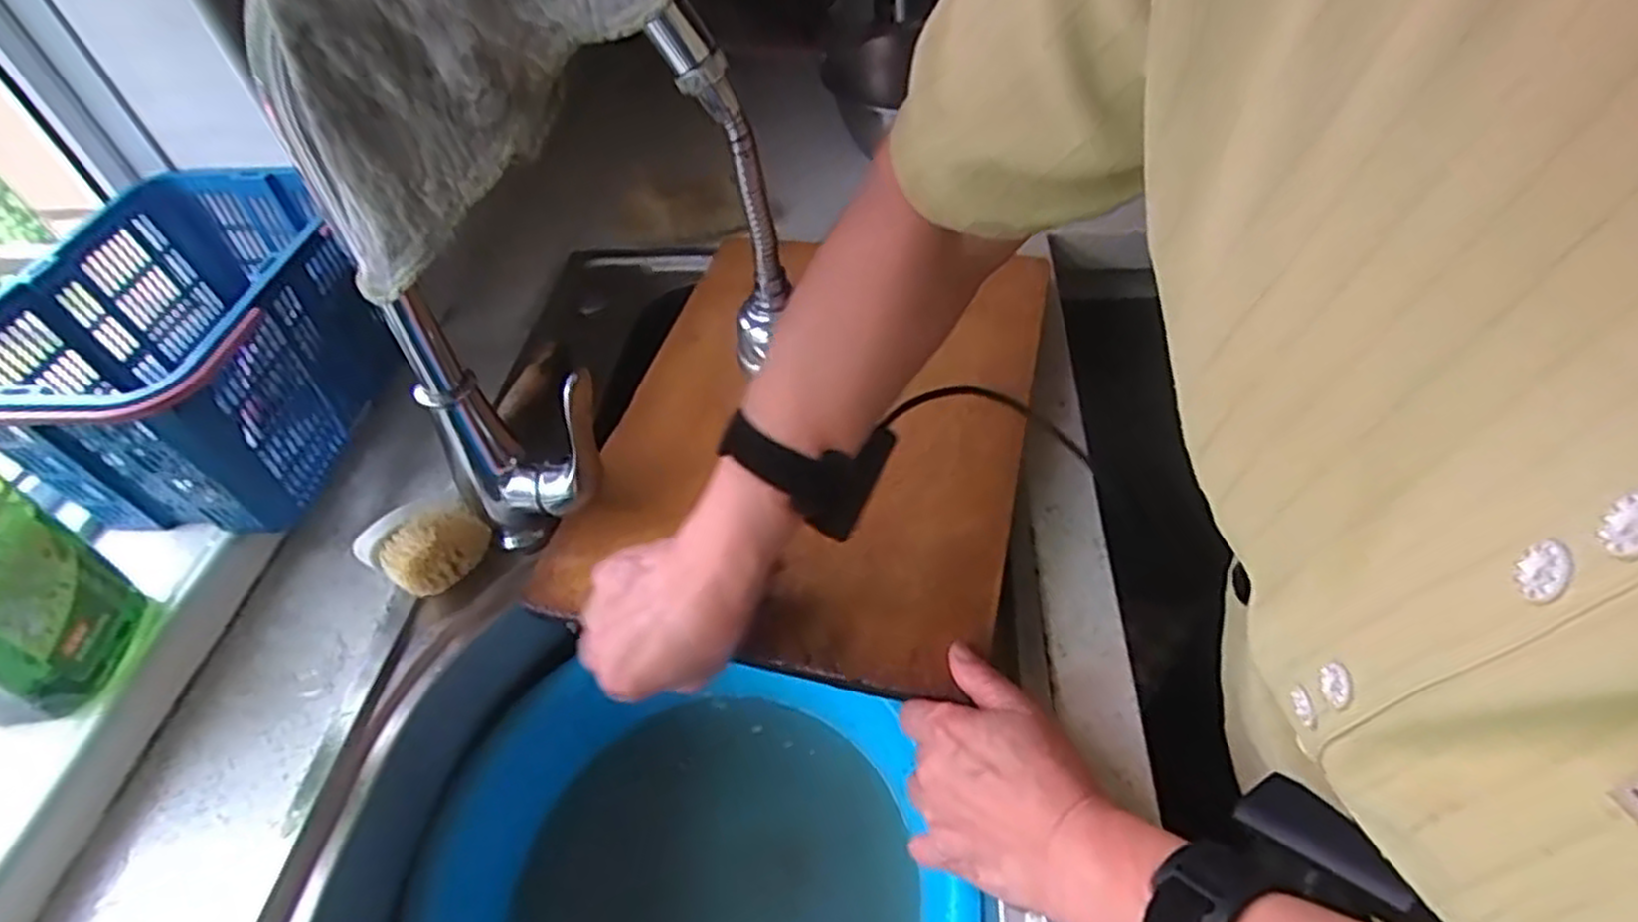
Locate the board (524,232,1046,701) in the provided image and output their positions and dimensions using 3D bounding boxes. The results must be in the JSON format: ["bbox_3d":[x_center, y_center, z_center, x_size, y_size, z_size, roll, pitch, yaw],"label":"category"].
[{"bbox_3d":[-0.007,-0.032,0.560,0.298,0.023,0.362,10,55,16],"label":"board"}]

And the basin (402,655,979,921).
[{"bbox_3d":[-0.068,0.282,0.481,0.299,0.091,0.295,-3,50,4],"label":"basin"}]

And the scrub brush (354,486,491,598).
[{"bbox_3d":[-0.256,0.055,0.514,0.043,0.062,0.068,29,59,26],"label":"scrub brush"}]

